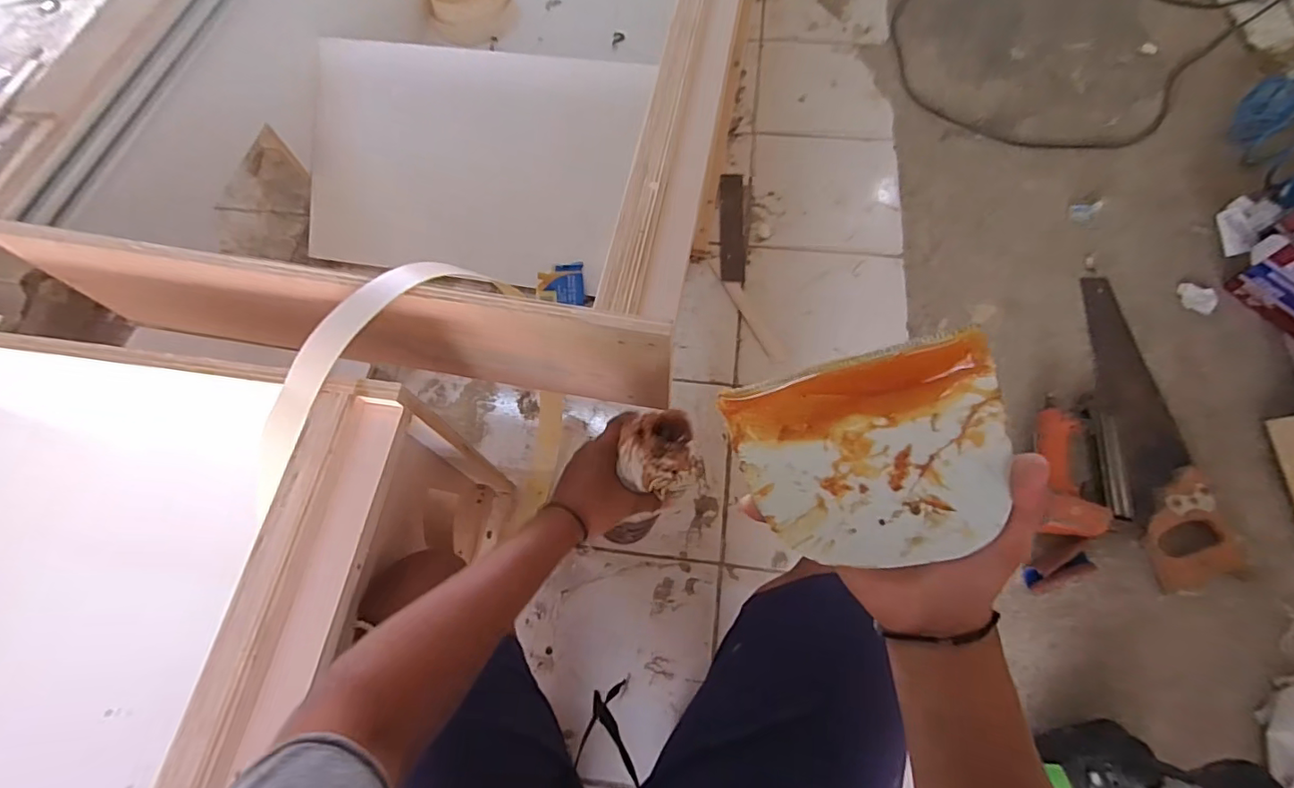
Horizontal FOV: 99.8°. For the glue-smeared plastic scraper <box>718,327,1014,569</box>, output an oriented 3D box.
[{"bbox_3d":[0.123,0.039,0.311,0.143,0.004,0.115,-16,91,32],"label":"glue-smeared plastic scraper"}]

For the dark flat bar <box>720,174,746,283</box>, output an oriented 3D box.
[{"bbox_3d":[0.170,-0.334,1.078,0.047,0.006,0.257,2,67,3],"label":"dark flat bar"}]

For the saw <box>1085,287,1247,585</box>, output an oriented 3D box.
[{"bbox_3d":[0.780,0.036,0.875,0.122,0.042,0.515,-2,66,2],"label":"saw"}]

